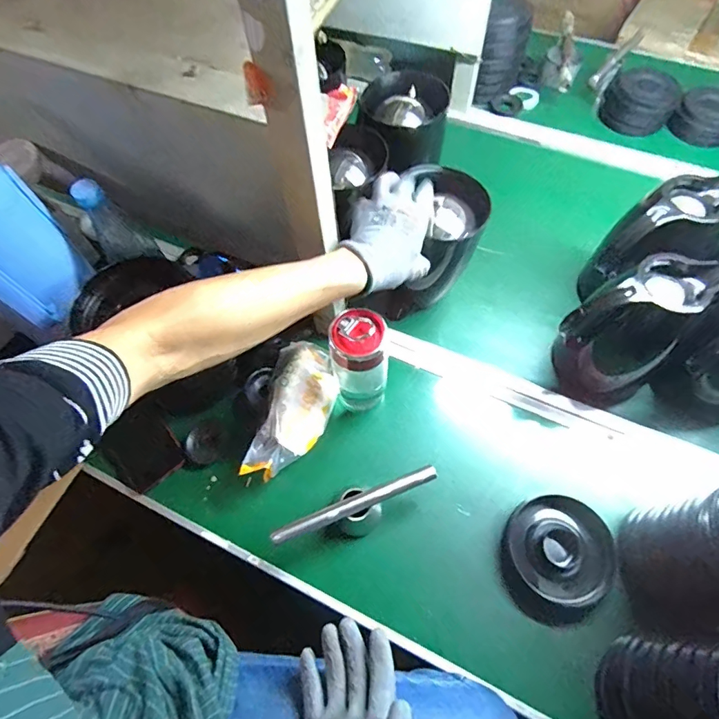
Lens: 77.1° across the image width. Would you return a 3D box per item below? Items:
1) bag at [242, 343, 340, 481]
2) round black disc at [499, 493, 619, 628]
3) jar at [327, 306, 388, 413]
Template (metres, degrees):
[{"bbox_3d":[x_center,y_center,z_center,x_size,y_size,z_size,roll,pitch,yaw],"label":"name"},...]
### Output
[{"bbox_3d":[-0.088,0.069,0.605,0.098,0.061,0.187,9,63,7],"label":"bag"},{"bbox_3d":[0.231,0.232,0.531,0.117,0.021,0.137,27,66,16],"label":"round black disc"},{"bbox_3d":[0.001,0.007,0.572,0.063,0.171,0.060,-1,62,2],"label":"jar"}]

